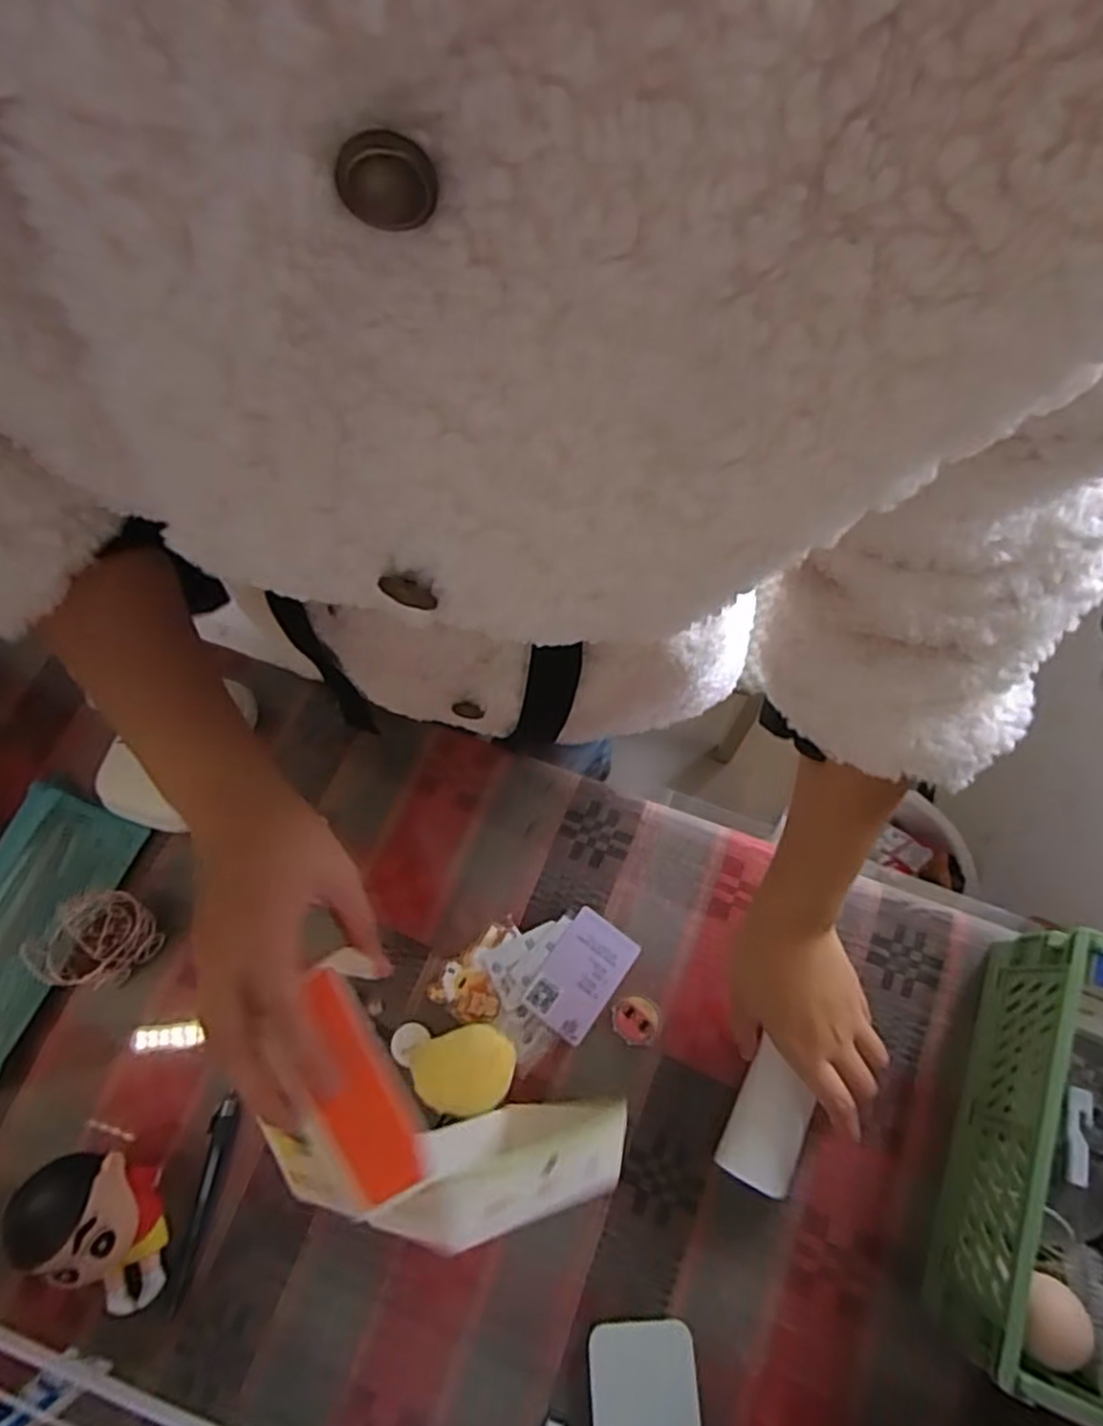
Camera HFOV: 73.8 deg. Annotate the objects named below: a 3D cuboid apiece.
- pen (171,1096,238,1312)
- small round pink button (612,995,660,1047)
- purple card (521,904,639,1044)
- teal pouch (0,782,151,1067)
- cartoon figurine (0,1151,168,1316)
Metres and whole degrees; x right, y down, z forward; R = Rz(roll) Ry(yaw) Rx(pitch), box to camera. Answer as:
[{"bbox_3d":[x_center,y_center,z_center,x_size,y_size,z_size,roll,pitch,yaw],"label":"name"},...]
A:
[{"bbox_3d":[-0.234,0.328,0.496,0.016,0.012,0.123,4,69,4],"label":"pen"},{"bbox_3d":[0.060,0.222,0.531,0.031,0.008,0.032,-1,69,2],"label":"small round pink button"},{"bbox_3d":[0.022,0.193,0.543,0.052,0.004,0.085,35,73,7],"label":"purple card"},{"bbox_3d":[-0.400,0.159,0.542,0.091,0.034,0.199,18,71,9],"label":"teal pouch"},{"bbox_3d":[-0.285,0.326,0.458,0.060,0.083,0.096,-12,69,-3],"label":"cartoon figurine"}]

